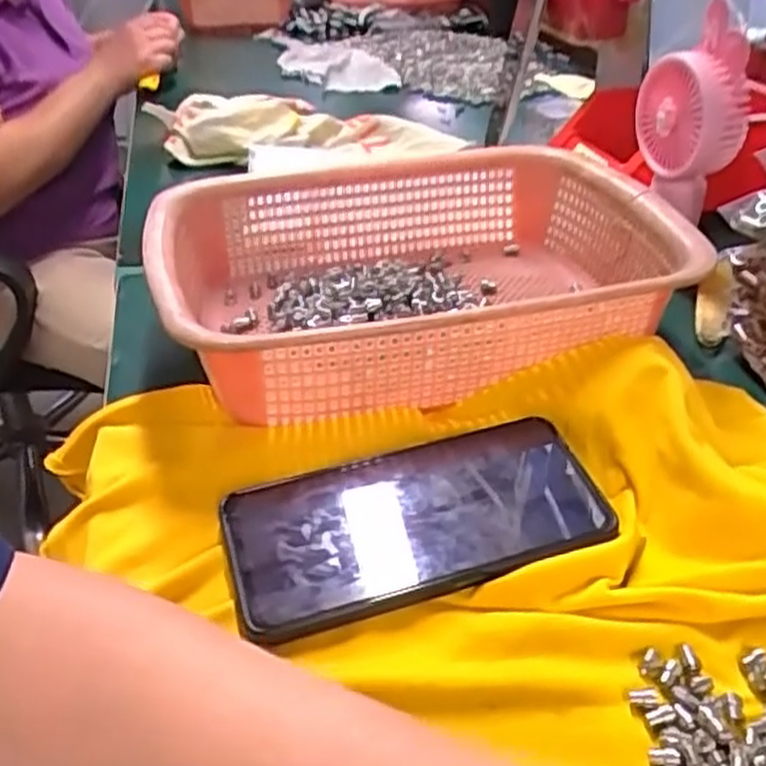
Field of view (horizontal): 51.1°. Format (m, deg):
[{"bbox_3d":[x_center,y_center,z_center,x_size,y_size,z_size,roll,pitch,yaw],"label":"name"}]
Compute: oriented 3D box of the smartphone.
[{"bbox_3d":[0.014,0.059,0.349,0.161,0.015,0.075,-12,36,-15],"label":"smartphone"}]

